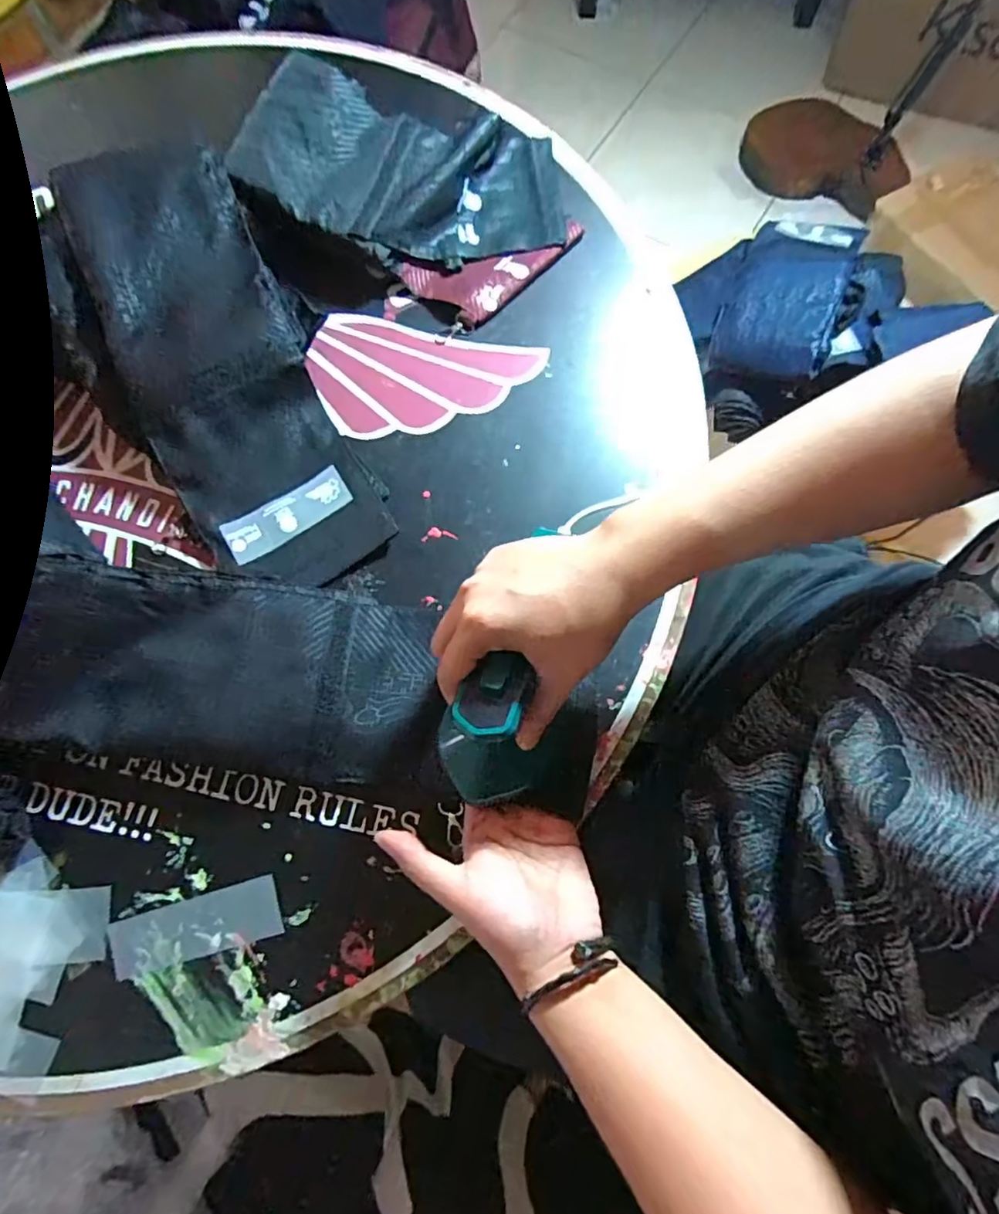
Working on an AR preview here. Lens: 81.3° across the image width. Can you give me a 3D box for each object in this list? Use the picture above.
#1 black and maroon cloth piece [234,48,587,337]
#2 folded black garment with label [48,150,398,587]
[{"bbox_3d":[-0.083,-0.376,0.527,0.294,0.056,0.229,0,76,1],"label":"black and maroon cloth piece"},{"bbox_3d":[-0.236,-0.208,0.488,0.149,0.063,0.406,-25,77,-5],"label":"folded black garment with label"}]

